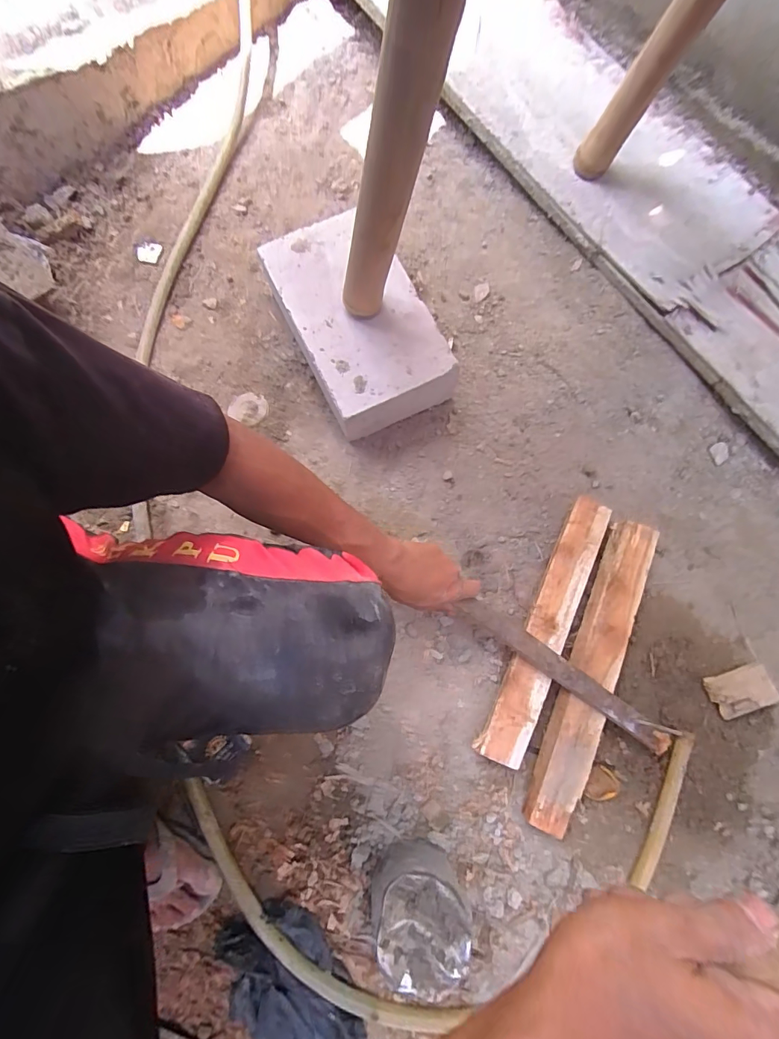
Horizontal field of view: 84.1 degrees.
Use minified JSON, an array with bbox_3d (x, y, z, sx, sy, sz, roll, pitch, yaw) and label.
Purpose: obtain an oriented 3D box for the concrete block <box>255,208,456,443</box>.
[{"bbox_3d":[-0.055,-0.318,0.717,0.194,0.107,0.329,-26,79,-8],"label":"concrete block"}]

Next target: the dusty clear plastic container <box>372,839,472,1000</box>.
[{"bbox_3d":[0.037,0.473,0.525,0.106,0.091,0.111,0,76,-1],"label":"dusty clear plastic container"}]

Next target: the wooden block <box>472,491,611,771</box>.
[{"bbox_3d":[0.234,0.155,0.649,0.065,0.045,0.408,26,77,5],"label":"wooden block"}]

